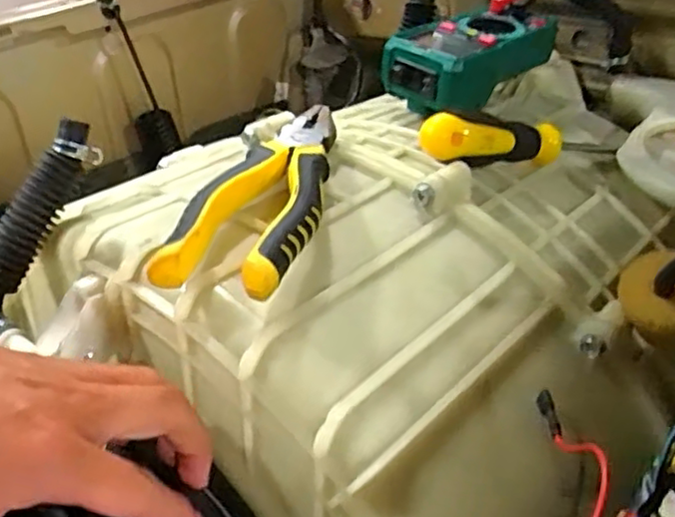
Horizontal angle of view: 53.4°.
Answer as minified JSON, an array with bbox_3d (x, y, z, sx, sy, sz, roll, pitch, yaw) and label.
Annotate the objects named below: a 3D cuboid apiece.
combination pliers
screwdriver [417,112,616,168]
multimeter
[{"bbox_3d":[-0.031,-0.042,0.341,0.057,0.016,0.183,2,33,11],"label":"combination pliers"},{"bbox_3d":[0.121,-0.073,0.424,0.159,0.028,0.025,-2,27,-35],"label":"screwdriver"},{"bbox_3d":[0.099,-0.144,0.485,0.130,0.046,0.068,-26,38,-30],"label":"multimeter"}]

